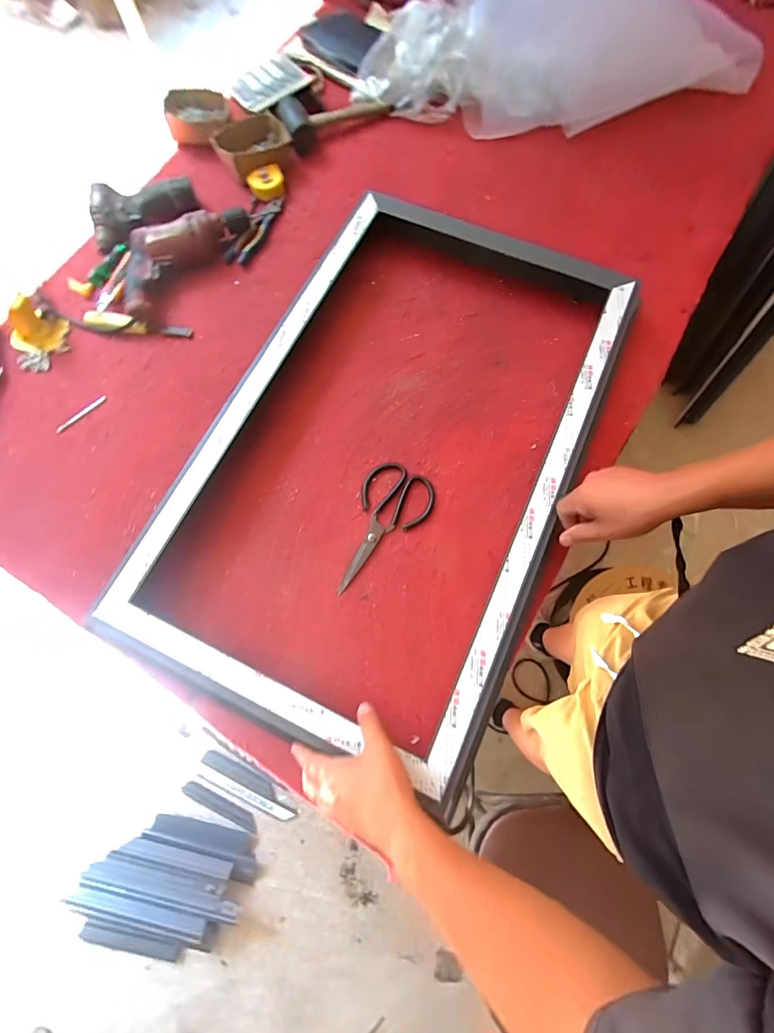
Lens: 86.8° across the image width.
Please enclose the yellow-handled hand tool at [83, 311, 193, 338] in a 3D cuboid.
[{"bbox_3d":[-0.470,-0.357,0.762,0.197,0.024,0.032,8,72,3],"label":"yellow-handled hand tool"}]

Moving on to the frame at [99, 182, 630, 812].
[{"bbox_3d":[0.014,-0.135,0.648,0.579,0.041,0.900,24,74,8],"label":"frame"}]

